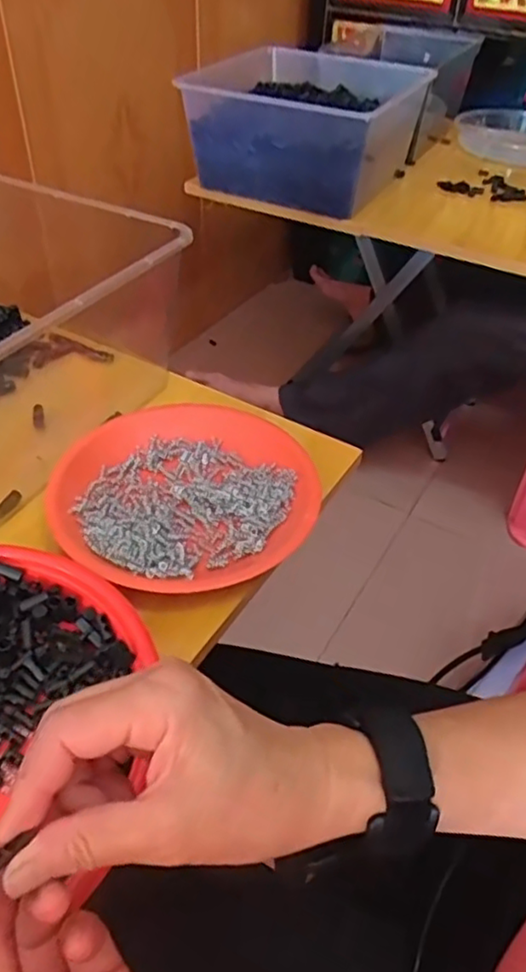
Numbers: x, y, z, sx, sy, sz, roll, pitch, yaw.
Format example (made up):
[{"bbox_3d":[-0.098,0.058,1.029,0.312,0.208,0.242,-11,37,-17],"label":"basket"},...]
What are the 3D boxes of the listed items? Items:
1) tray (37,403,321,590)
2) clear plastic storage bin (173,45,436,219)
[{"bbox_3d":[-0.059,0.002,0.489,0.190,0.025,0.177,-21,49,-23],"label":"tray"},{"bbox_3d":[0.069,-0.550,0.998,0.297,0.143,0.345,20,46,17],"label":"clear plastic storage bin"}]

